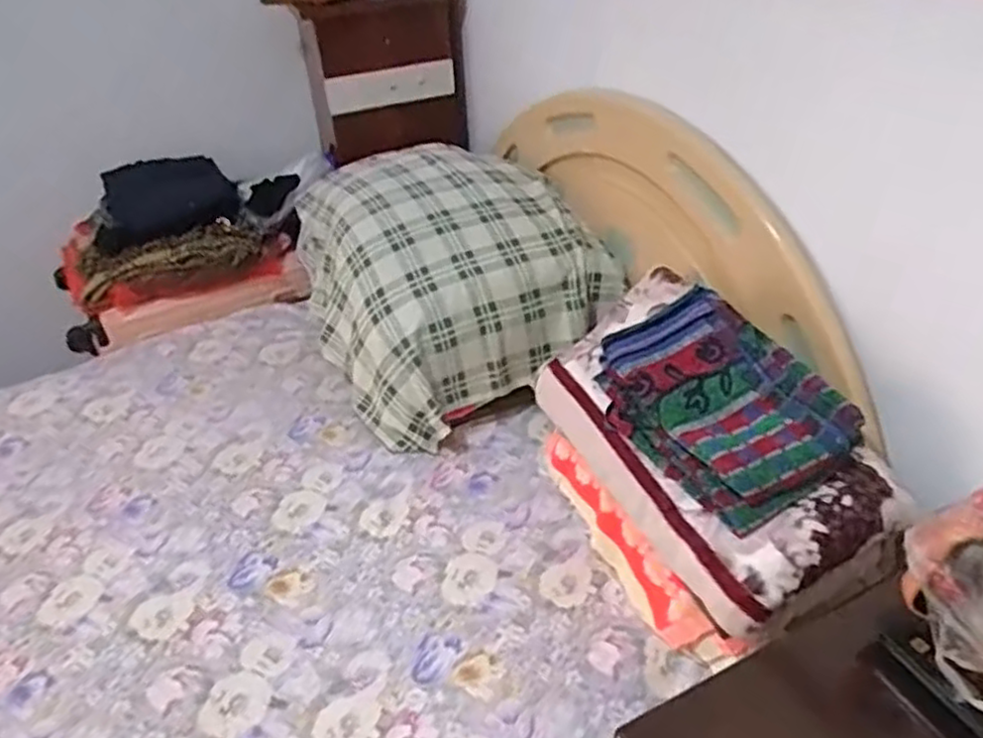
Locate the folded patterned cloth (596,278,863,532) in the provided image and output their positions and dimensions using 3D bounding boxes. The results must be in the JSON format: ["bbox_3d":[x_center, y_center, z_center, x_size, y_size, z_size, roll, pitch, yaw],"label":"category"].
[{"bbox_3d":[0.330,0.048,1.036,0.245,0.067,0.334,-39,62,-11],"label":"folded patterned cloth"}]

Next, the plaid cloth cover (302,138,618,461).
[{"bbox_3d":[-0.145,-0.251,1.674,0.552,0.355,0.778,-21,40,-21],"label":"plaid cloth cover"}]

